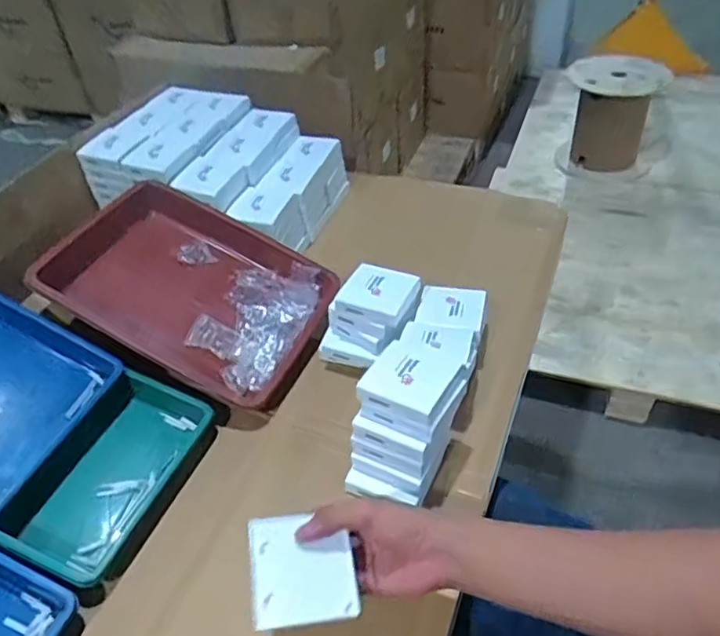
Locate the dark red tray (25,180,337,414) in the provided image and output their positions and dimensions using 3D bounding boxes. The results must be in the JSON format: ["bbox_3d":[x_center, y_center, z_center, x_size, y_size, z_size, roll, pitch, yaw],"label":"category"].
[{"bbox_3d":[-0.234,-0.045,0.859,0.370,0.069,0.262,29,59,1],"label":"dark red tray"}]

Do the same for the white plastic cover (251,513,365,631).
[{"bbox_3d":[-0.048,0.213,0.521,0.087,0.009,0.087,0,58,-16],"label":"white plastic cover"}]

